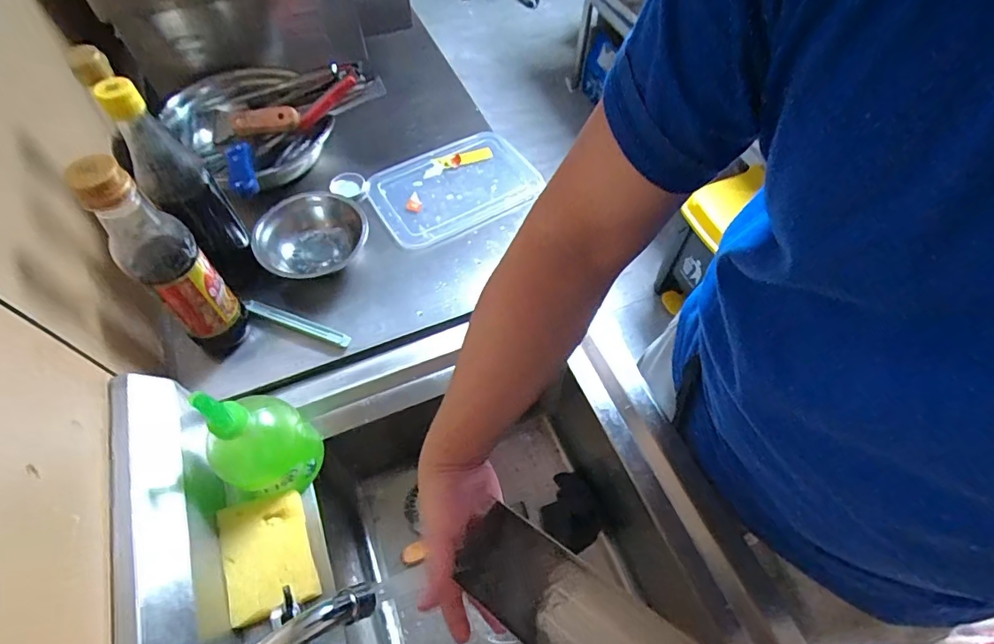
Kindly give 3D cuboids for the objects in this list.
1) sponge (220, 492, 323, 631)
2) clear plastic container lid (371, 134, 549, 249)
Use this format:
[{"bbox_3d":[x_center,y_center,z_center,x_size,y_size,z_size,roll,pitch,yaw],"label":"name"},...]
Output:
[{"bbox_3d":[-0.210,0.210,0.453,0.073,0.018,0.100,-18,60,-11],"label":"sponge"},{"bbox_3d":[-0.063,-0.192,0.704,0.221,0.020,0.144,-27,62,-16],"label":"clear plastic container lid"}]

